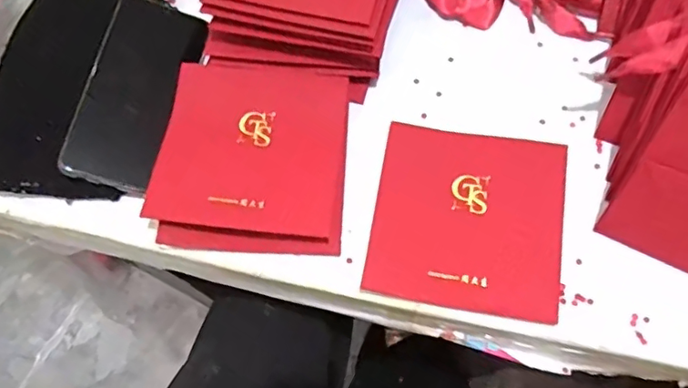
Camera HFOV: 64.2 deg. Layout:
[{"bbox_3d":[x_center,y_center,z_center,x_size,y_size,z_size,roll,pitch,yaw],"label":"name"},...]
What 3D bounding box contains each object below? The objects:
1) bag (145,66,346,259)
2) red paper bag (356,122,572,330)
[{"bbox_3d":[-0.070,-0.031,0.428,0.138,0.026,0.144,4,69,4],"label":"bag"},{"bbox_3d":[0.094,0.017,0.413,0.137,0.010,0.135,9,69,6],"label":"red paper bag"}]

